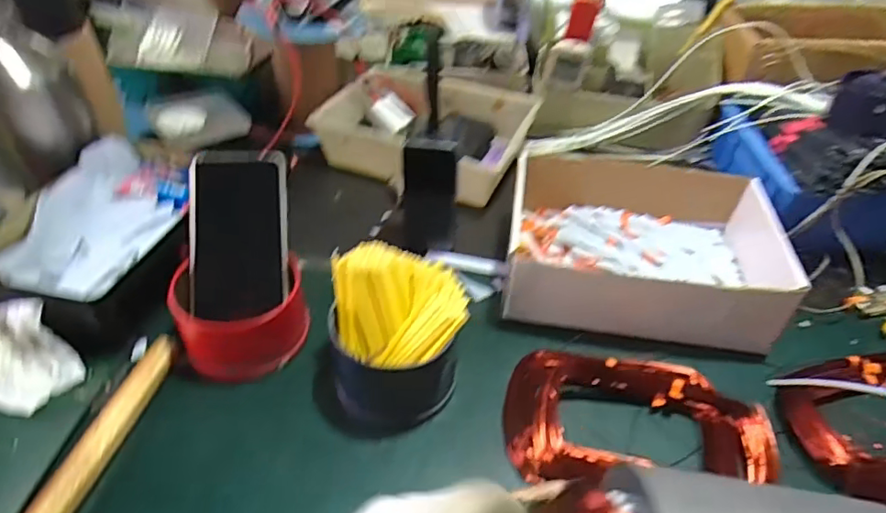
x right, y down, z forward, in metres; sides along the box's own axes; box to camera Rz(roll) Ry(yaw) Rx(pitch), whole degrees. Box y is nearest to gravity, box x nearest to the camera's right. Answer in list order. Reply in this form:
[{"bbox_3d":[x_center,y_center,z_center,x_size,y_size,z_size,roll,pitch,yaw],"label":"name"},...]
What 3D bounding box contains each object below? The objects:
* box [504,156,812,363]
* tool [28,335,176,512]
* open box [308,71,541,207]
[{"bbox_3d":[0.186,-0.008,0.540,0.242,0.076,0.198,9,44,6],"label":"box"},{"bbox_3d":[-0.252,0.157,0.372,0.019,0.020,0.254,9,44,7],"label":"tool"},{"bbox_3d":[-0.020,-0.154,0.704,0.245,0.063,0.194,19,46,16],"label":"open box"}]

